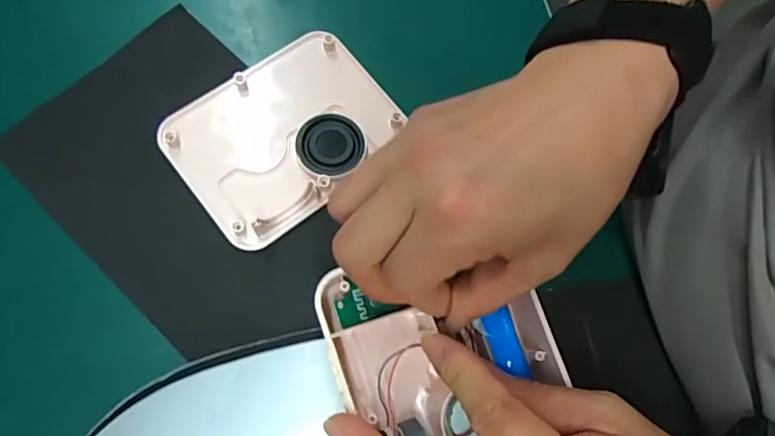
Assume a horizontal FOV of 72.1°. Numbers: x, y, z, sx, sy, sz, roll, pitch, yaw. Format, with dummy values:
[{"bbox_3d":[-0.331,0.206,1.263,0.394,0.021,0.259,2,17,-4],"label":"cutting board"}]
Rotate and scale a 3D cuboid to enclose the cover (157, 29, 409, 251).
[{"bbox_3d":[-0.060,-0.051,0.315,0.126,0.012,0.096,-39,77,-12],"label":"cover"}]

